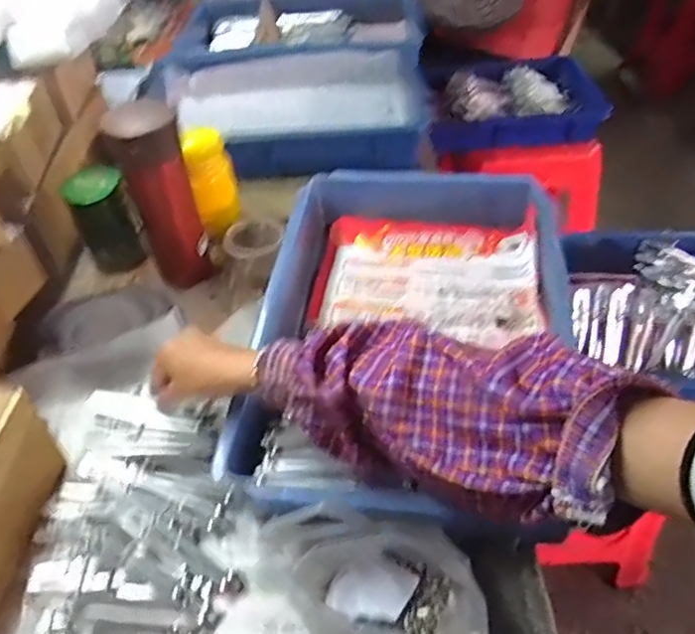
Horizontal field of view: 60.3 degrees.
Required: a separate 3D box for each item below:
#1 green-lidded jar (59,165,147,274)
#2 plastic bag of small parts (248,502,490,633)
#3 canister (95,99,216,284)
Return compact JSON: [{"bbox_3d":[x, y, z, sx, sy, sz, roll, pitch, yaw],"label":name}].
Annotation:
[{"bbox_3d":[-0.281,-0.106,0.703,0.064,0.125,0.056,-22,49,-17],"label":"green-lidded jar"},{"bbox_3d":[0.006,0.200,0.437,0.185,0.069,0.098,8,48,11],"label":"plastic bag of small parts"},{"bbox_3d":[-0.207,-0.133,0.668,0.070,0.195,0.076,-19,48,-14],"label":"canister"}]

